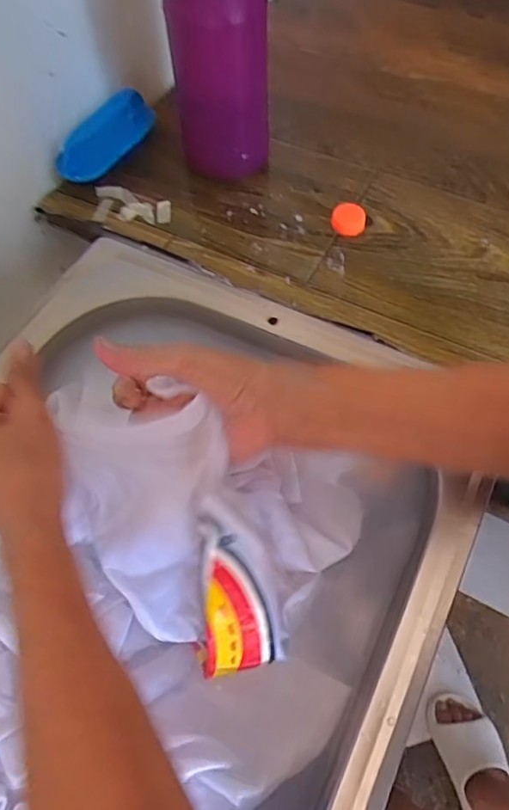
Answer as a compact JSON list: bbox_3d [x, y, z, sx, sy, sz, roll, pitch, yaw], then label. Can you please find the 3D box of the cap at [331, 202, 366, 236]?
[{"bbox_3d":[0.090,-0.178,0.522,0.032,0.016,0.029,7,61,5],"label":"cap"}]

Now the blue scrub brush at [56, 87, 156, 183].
[{"bbox_3d":[-0.156,-0.275,0.563,0.029,0.048,0.123,13,57,49],"label":"blue scrub brush"}]

